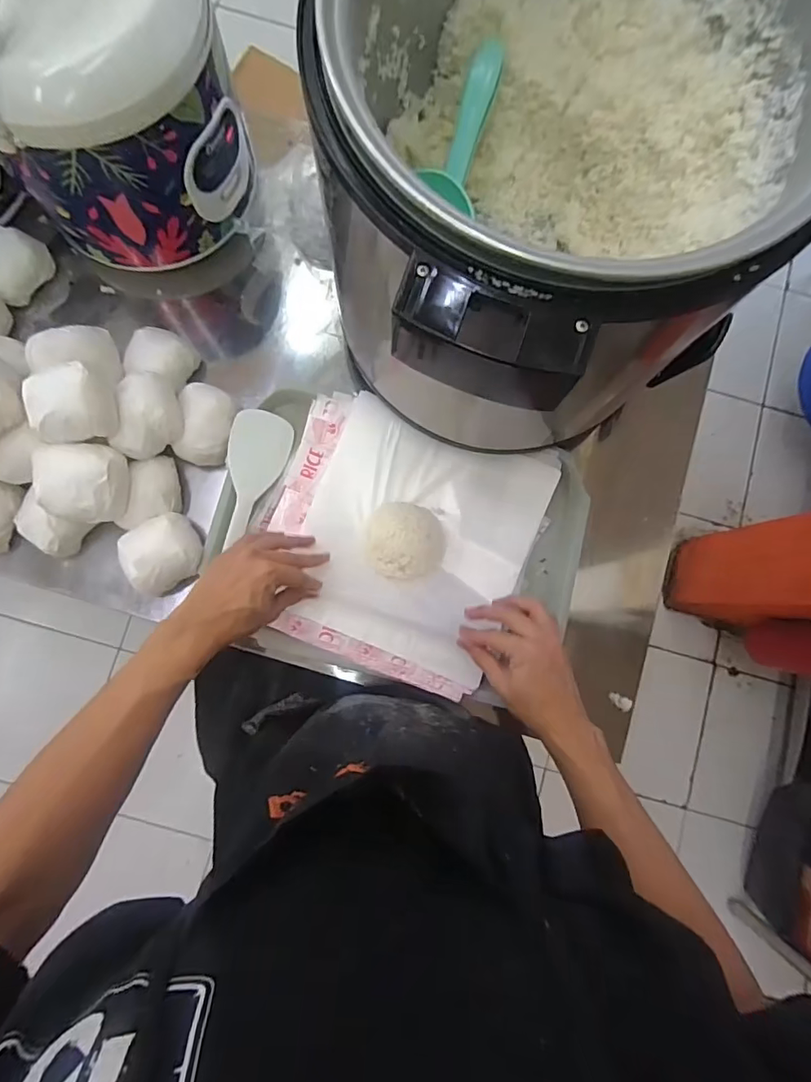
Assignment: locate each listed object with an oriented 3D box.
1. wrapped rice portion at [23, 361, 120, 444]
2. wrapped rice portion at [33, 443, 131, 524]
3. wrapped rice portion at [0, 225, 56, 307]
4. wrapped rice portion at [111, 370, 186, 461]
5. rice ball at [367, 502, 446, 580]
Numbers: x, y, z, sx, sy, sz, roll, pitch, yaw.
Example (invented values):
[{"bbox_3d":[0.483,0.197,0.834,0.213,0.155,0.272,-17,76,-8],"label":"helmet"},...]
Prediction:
[{"bbox_3d":[-0.331,-0.134,0.500,0.069,0.044,0.061,-15,84,-4],"label":"wrapped rice portion"},{"bbox_3d":[-0.333,-0.062,0.520,0.076,0.046,0.079,0,83,-3],"label":"wrapped rice portion"},{"bbox_3d":[-0.457,-0.323,0.589,0.045,0.049,0.077,32,82,2],"label":"wrapped rice portion"},{"bbox_3d":[-0.273,-0.134,0.539,0.060,0.039,0.088,6,83,-2],"label":"wrapped rice portion"},{"bbox_3d":[0.003,0.000,0.564,0.086,0.046,0.081,0,83,-3],"label":"rice ball"}]

